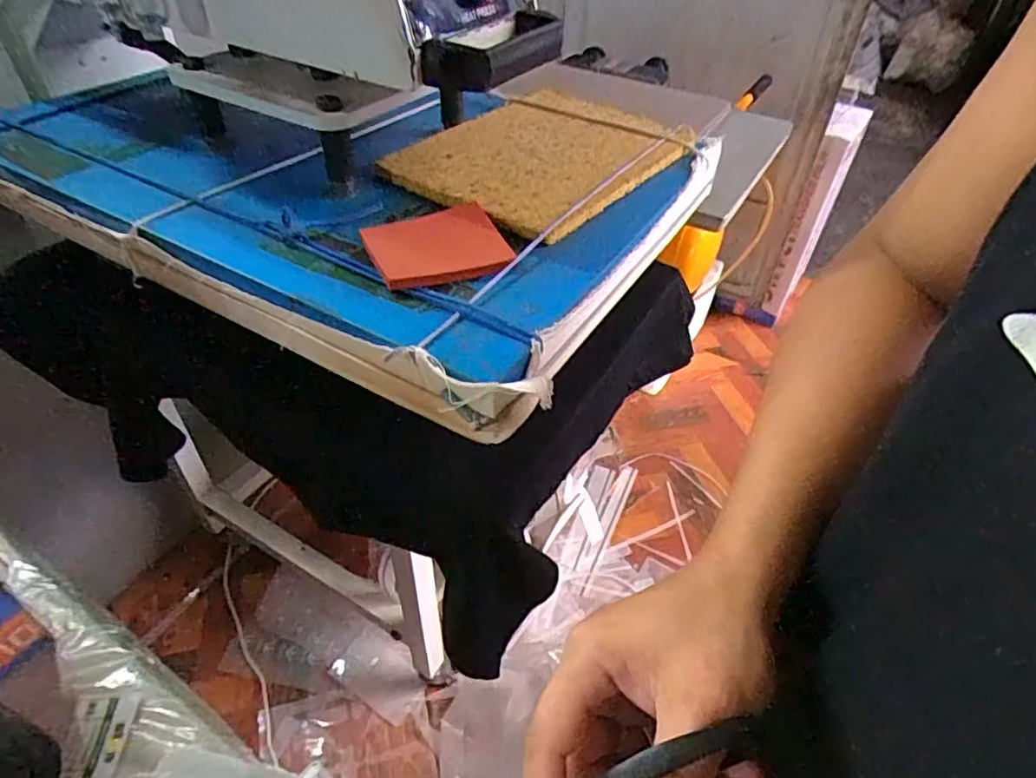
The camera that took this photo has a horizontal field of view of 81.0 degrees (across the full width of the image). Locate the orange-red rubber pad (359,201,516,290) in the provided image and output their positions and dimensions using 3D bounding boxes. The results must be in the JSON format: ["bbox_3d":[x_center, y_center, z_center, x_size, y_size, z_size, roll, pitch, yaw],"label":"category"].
[{"bbox_3d":[-0.057,-0.101,0.416,0.089,0.011,0.080,-14,45,-17],"label":"orange-red rubber pad"}]

